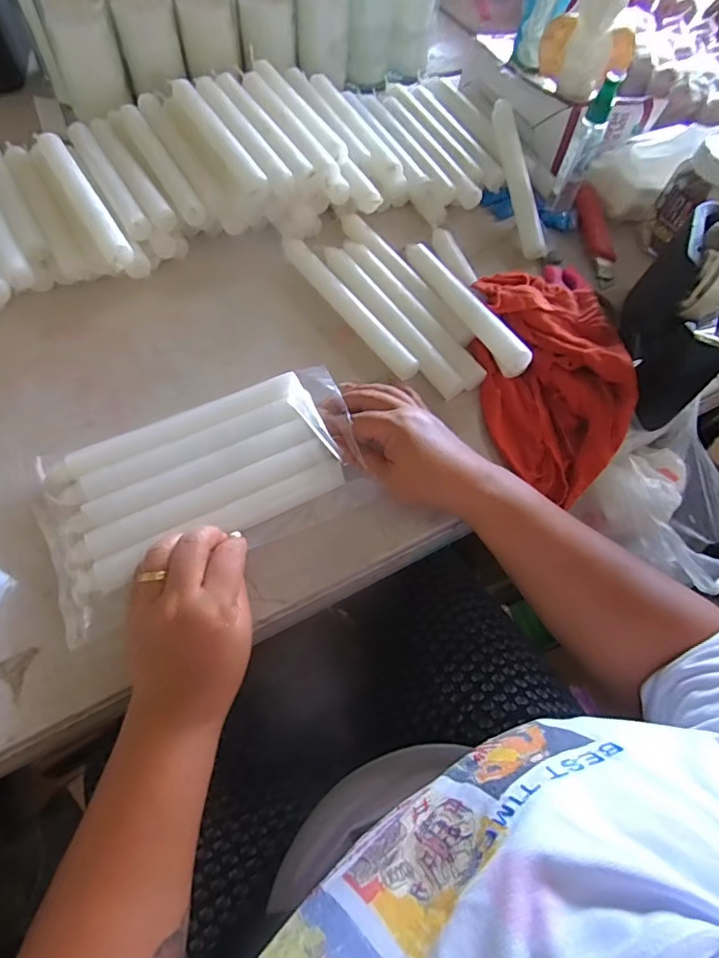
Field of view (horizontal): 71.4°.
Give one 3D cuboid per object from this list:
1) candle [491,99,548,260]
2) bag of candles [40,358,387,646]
[{"bbox_3d":[0.174,-0.327,0.546,0.023,0.020,0.197,-7,77,-6],"label":"candle"},{"bbox_3d":[-0.114,0.002,0.370,0.229,0.025,0.131,-25,65,-15],"label":"bag of candles"}]

